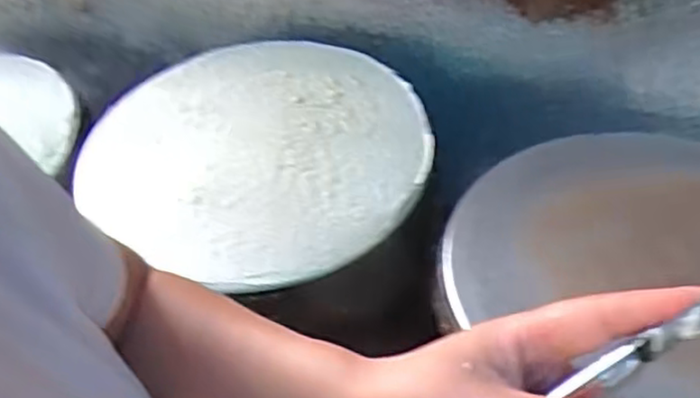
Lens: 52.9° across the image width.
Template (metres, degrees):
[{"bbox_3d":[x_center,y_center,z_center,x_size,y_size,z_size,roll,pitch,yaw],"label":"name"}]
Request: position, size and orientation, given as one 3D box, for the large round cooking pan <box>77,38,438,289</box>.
[{"bbox_3d":[-0.097,-0.062,0.796,0.382,0.053,0.362,-1,48,1],"label":"large round cooking pan"}]

